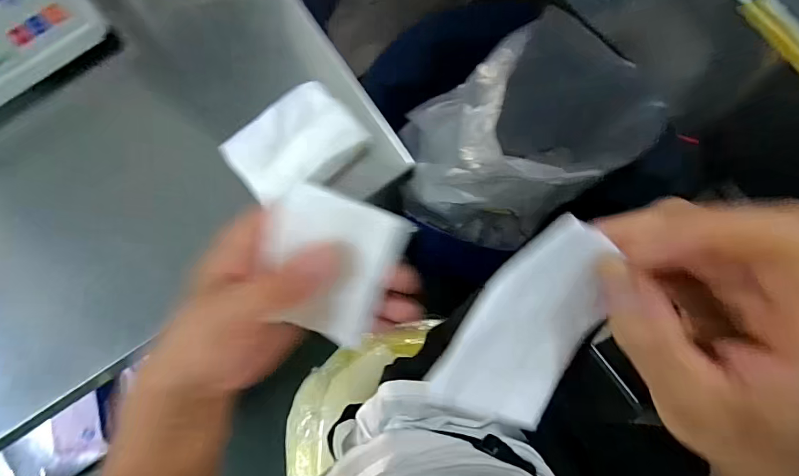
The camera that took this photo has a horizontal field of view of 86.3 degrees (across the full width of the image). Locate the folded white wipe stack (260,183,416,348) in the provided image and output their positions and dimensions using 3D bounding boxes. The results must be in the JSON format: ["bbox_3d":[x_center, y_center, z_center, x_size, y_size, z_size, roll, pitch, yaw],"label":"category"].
[{"bbox_3d":[-0.042,0.018,0.242,0.072,0.006,0.089,23,114,-2],"label":"folded white wipe stack"}]

